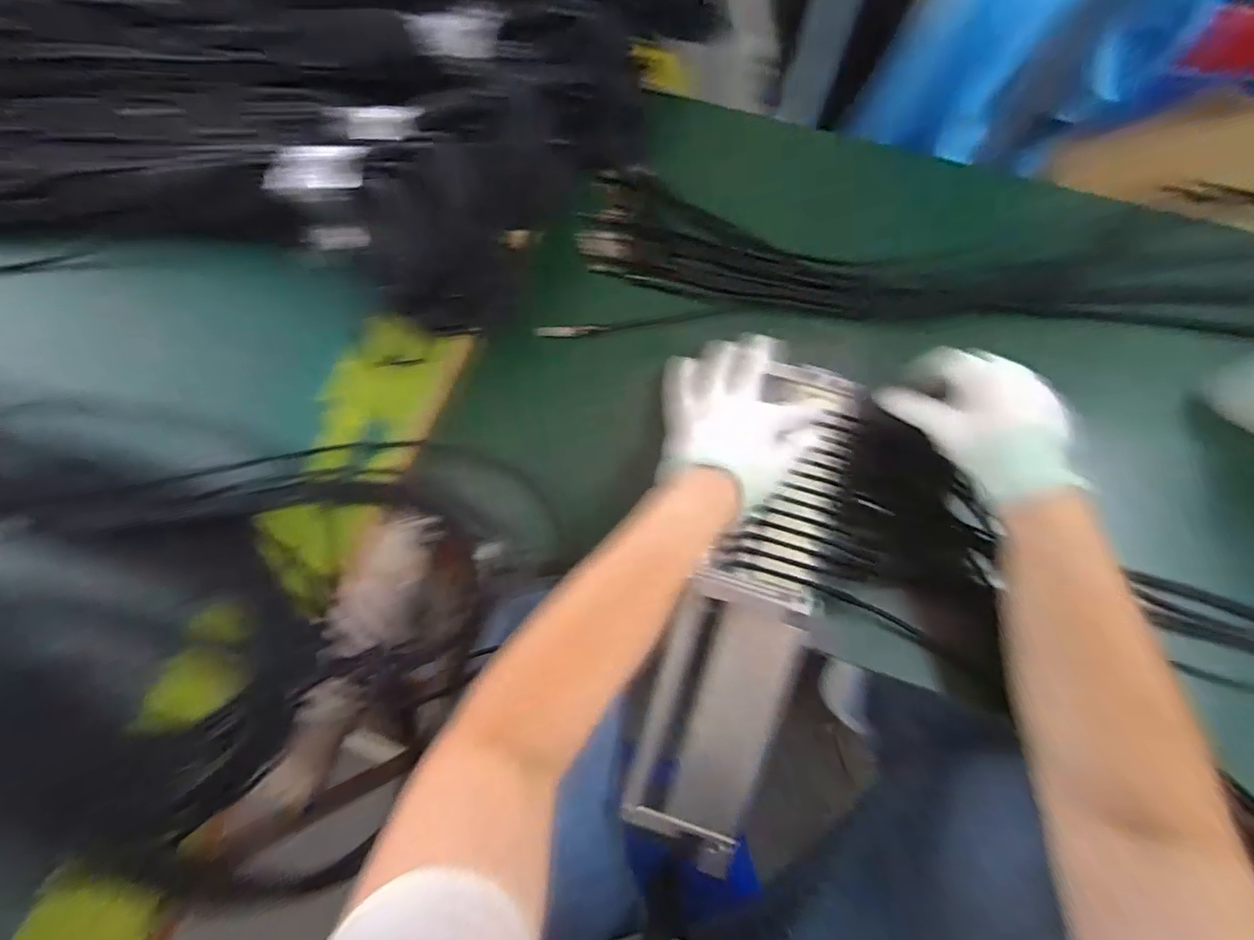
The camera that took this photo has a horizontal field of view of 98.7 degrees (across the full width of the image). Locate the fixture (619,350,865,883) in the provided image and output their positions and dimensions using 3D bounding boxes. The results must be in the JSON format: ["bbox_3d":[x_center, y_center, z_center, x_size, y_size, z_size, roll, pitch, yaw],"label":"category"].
[{"bbox_3d":[0.097,0.103,0.417,0.100,0.051,0.396,20,86,9],"label":"fixture"}]

